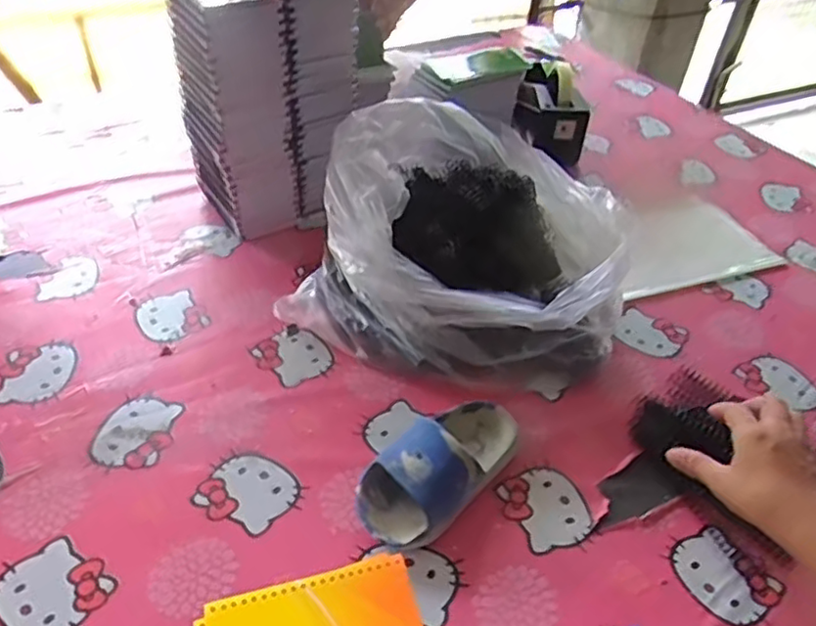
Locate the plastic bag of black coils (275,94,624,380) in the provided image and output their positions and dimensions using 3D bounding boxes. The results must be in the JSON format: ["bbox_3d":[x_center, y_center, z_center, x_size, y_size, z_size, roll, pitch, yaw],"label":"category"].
[{"bbox_3d":[0.079,-0.088,0.741,0.336,0.178,0.323,20,44,17],"label":"plastic bag of black coils"}]

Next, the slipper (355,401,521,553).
[{"bbox_3d":[0.033,0.131,0.579,0.084,0.063,0.171,34,49,29],"label":"slipper"}]

